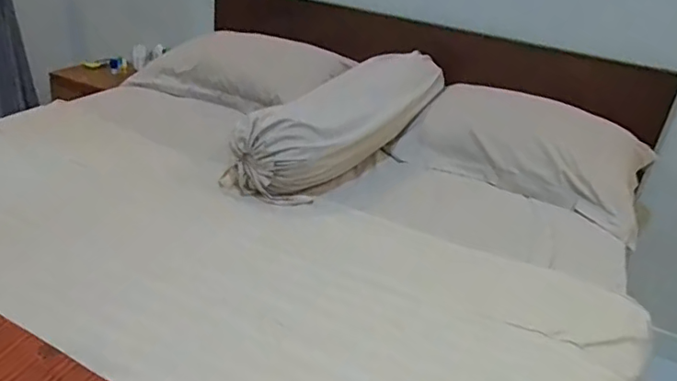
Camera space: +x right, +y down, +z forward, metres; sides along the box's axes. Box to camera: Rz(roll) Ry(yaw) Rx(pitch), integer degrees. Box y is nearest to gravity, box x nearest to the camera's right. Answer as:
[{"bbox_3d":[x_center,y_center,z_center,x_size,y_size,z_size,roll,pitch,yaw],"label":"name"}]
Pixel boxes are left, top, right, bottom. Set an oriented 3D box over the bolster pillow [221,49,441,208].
[{"bbox_3d":[0.021,-0.199,1.470,0.254,0.191,0.762,20,30,22],"label":"bolster pillow"}]

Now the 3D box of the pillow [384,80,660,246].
[{"bbox_3d":[0.554,-0.158,1.551,0.641,0.207,0.503,21,31,25],"label":"pillow"}]

